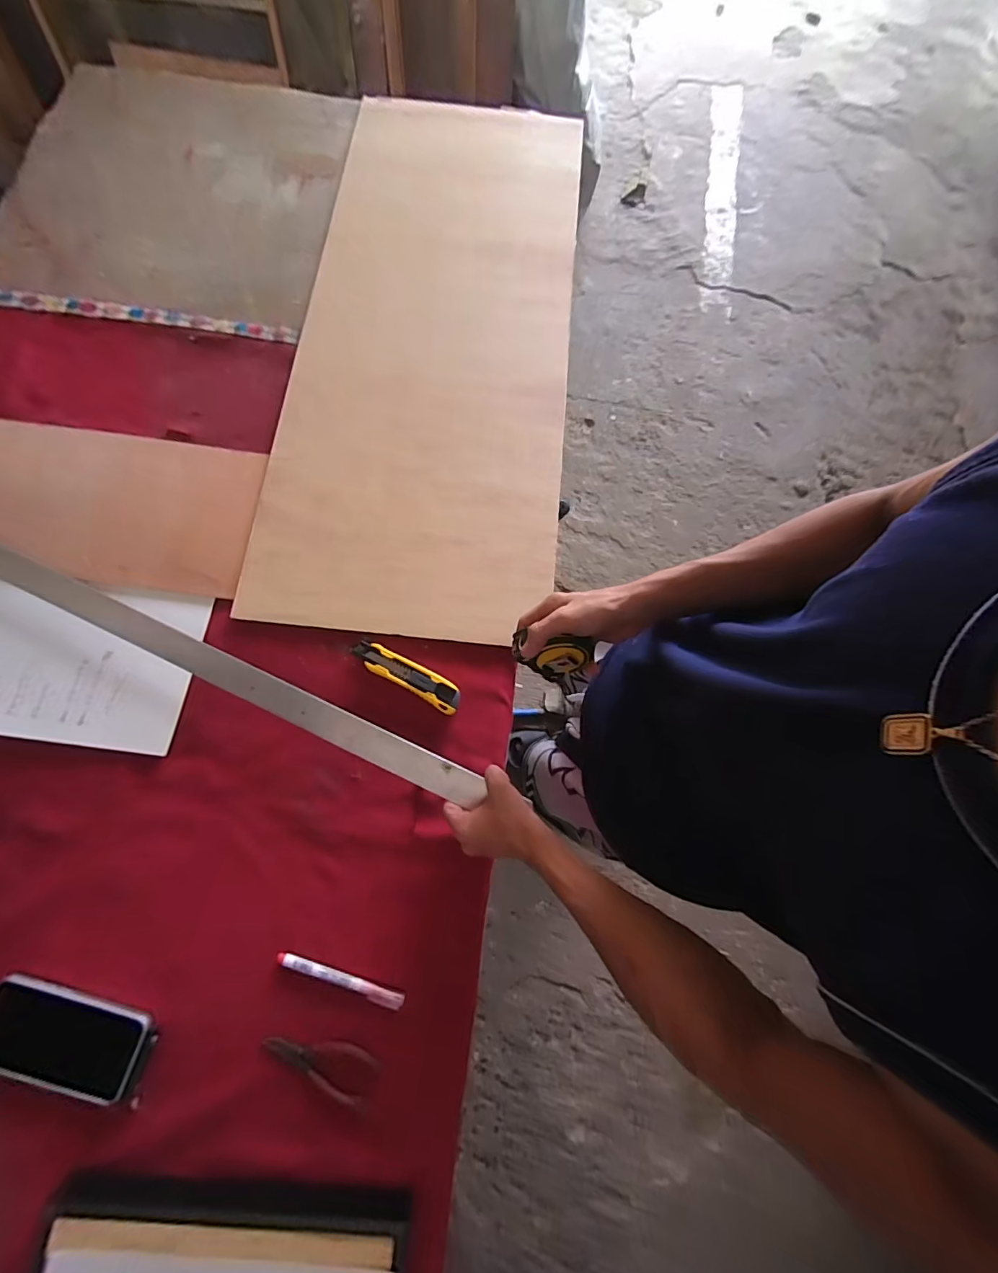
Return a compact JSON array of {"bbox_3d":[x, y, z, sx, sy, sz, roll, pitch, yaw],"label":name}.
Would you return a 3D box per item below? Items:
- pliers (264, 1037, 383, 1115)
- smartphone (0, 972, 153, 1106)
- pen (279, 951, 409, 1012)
[{"bbox_3d":[-0.177,0.432,0.477,0.123,0.010,0.046,20,76,4],"label":"pliers"},{"bbox_3d":[-0.439,0.403,0.469,0.156,0.011,0.080,16,75,3],"label":"smartphone"},{"bbox_3d":[-0.168,0.363,0.496,0.140,0.008,0.015,16,75,3],"label":"pen"}]

